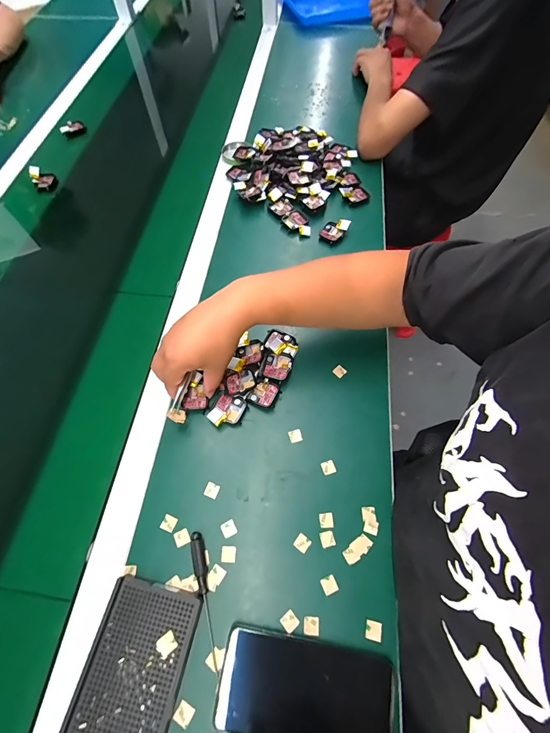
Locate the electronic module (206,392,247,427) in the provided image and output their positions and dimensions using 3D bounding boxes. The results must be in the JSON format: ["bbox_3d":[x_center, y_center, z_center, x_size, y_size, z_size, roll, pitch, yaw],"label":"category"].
[{"bbox_3d":[-0.065,0.058,0.433,0.040,0.017,0.047,24,66,13],"label":"electronic module"}]

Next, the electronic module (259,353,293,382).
[{"bbox_3d":[0.002,0.001,0.456,0.040,0.011,0.037,17,65,9],"label":"electronic module"}]

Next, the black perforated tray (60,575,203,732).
[{"bbox_3d":[-0.136,0.291,0.319,0.092,0.024,0.135,12,64,7],"label":"black perforated tray"}]

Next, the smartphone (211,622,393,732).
[{"bbox_3d":[0.028,0.308,0.311,0.163,0.014,0.077,8,64,5],"label":"smartphone"}]

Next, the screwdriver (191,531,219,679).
[{"bbox_3d":[-0.074,0.244,0.347,0.013,0.013,0.126,-14,64,-6],"label":"screwdriver"}]

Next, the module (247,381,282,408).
[{"bbox_3d":[-0.014,0.038,0.445,0.036,0.006,0.035,24,66,13],"label":"module"}]

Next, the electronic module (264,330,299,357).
[{"bbox_3d":[0.008,-0.036,0.468,0.051,0.020,0.042,21,66,11],"label":"electronic module"}]

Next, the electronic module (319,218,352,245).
[{"bbox_3d":[0.103,-0.244,0.588,0.045,0.019,0.051,27,67,14],"label":"electronic module"}]

